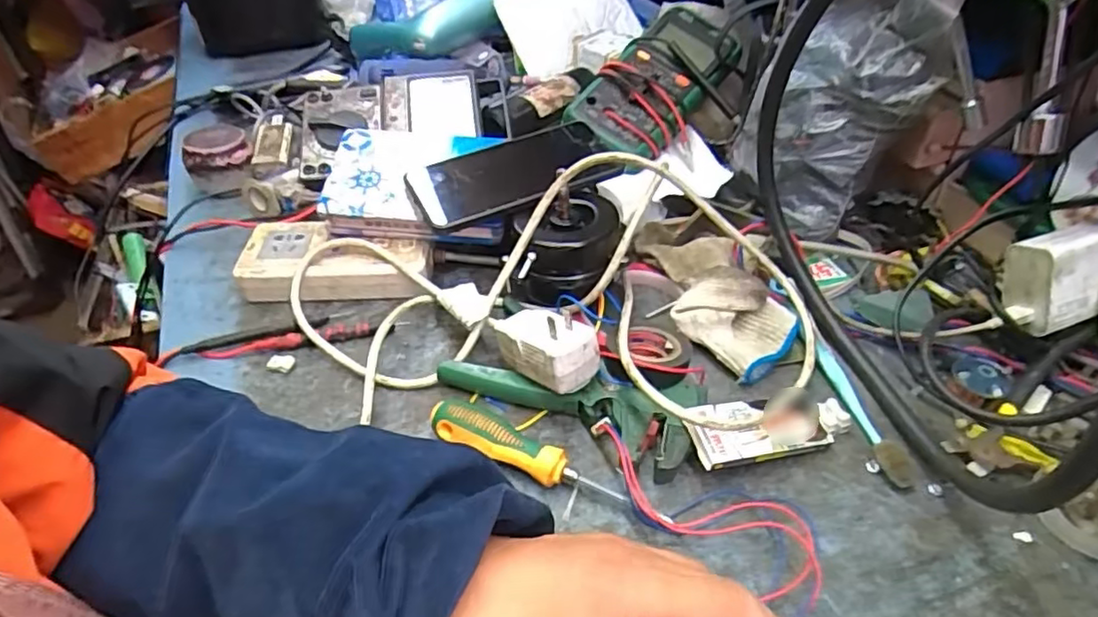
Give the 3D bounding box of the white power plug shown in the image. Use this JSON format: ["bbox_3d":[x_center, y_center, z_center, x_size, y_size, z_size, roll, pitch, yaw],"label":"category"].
[{"bbox_3d":[-0.009,0.021,0.405,0.086,0.042,0.038,32,52,32],"label":"white power plug"}]

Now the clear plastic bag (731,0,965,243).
[{"bbox_3d":[0.218,-0.159,0.482,0.085,0.182,0.112,-11,42,-10],"label":"clear plastic bag"}]

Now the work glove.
[{"bbox_3d":[0.113,-0.020,0.474,0.076,0.040,0.165,-19,44,-18],"label":"work glove"}]

